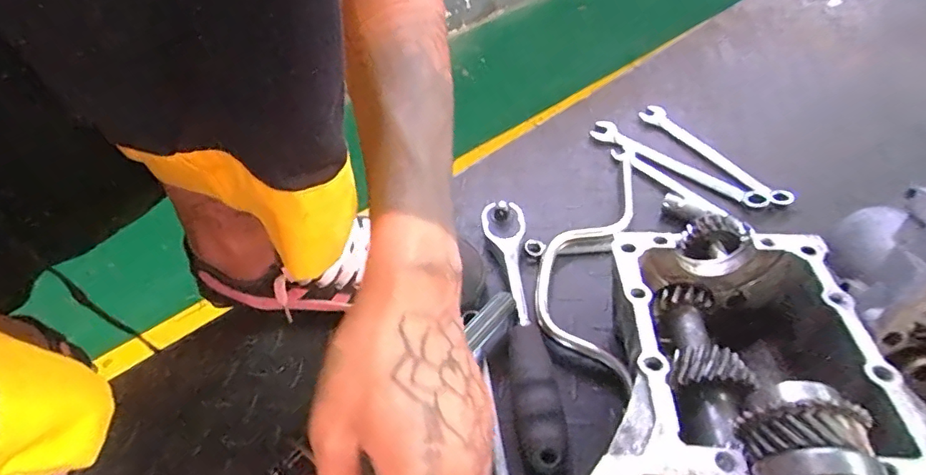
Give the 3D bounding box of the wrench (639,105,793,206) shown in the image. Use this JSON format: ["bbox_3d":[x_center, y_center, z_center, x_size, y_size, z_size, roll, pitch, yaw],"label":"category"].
[{"bbox_3d":[0.270,-0.094,0.567,0.023,0.016,0.195,-27,50,-16],"label":"wrench"}]

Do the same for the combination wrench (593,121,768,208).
[{"bbox_3d":[0.225,-0.082,0.555,0.193,0.010,0.029,34,60,31],"label":"combination wrench"}]

